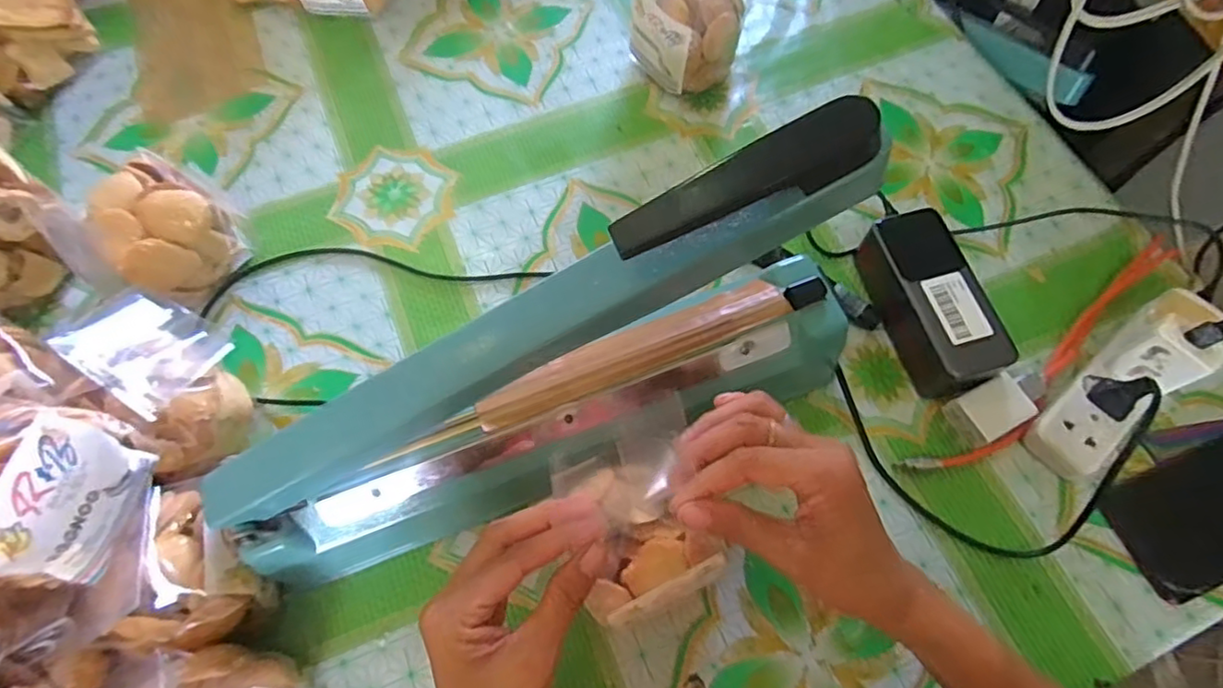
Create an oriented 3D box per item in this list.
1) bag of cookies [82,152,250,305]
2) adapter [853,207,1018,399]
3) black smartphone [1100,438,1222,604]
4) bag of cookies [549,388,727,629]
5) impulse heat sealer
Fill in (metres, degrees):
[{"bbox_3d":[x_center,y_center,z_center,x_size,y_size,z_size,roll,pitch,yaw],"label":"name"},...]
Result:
[{"bbox_3d":[-0.329,-0.083,0.468,0.082,0.088,0.085,-39,72,-13],"label":"bag of cookies"},{"bbox_3d":[0.234,-0.029,0.459,0.056,0.051,0.133,-15,68,-5],"label":"adapter"},{"bbox_3d":[0.407,0.106,0.409,0.151,0.014,0.075,-21,68,-7],"label":"black smartphone"},{"bbox_3d":[0.016,0.089,0.359,0.087,0.029,0.114,-19,68,-6],"label":"bag of cookies"},{"bbox_3d":[-0.031,0.025,0.336,0.393,0.232,0.077,-25,69,-9],"label":"impulse heat sealer"}]

